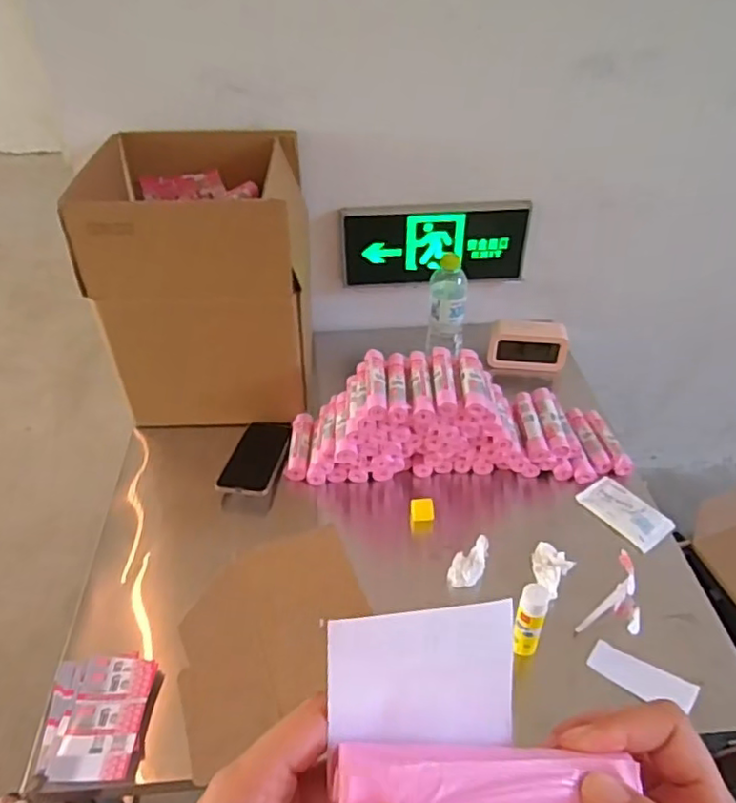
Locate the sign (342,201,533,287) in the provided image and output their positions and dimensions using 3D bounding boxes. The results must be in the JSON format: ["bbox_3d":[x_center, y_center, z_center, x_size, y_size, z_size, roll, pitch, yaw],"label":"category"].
[{"bbox_3d":[0.122,-0.282,1.127,0.338,0.152,0.023,-4,40,-5],"label":"sign"}]

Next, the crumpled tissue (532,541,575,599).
[{"bbox_3d":[0.235,0.215,0.796,0.049,0.026,0.062,20,44,23],"label":"crumpled tissue"}]

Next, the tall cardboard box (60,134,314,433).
[{"bbox_3d":[-0.263,-0.194,0.983,0.317,0.354,0.294,-2,40,-2],"label":"tall cardboard box"}]

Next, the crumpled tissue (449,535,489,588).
[{"bbox_3d":[0.136,0.211,0.807,0.038,0.028,0.071,24,46,26],"label":"crumpled tissue"}]

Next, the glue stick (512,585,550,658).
[{"bbox_3d":[0.182,0.249,0.692,0.030,0.102,0.031,13,42,15],"label":"glue stick"}]

